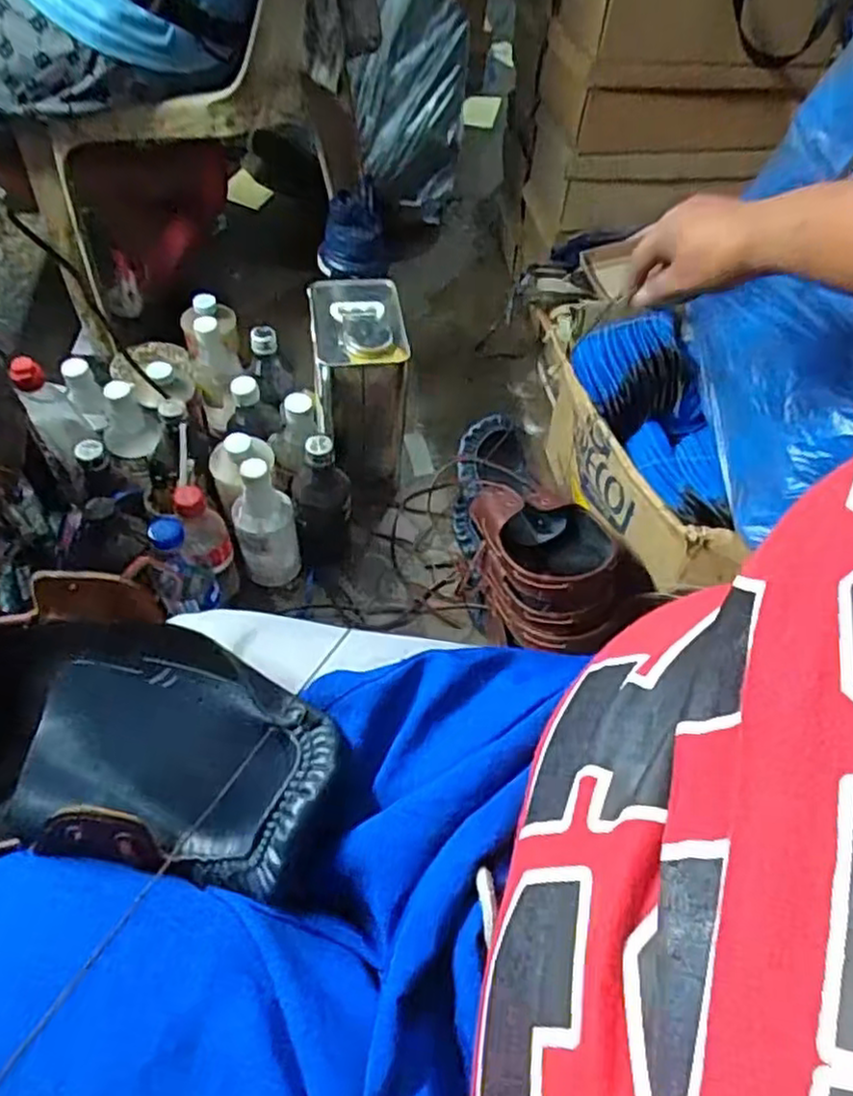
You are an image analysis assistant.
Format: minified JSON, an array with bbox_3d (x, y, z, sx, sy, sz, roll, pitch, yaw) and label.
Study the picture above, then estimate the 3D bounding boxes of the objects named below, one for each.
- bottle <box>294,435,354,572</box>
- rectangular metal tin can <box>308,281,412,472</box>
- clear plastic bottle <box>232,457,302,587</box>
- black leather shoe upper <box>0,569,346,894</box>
[{"bbox_3d":[-0.123,-0.049,0.847,0.064,0.184,0.062,2,55,-3],"label":"bottle"},{"bbox_3d":[-0.085,-0.205,0.940,0.120,0.233,0.157,-5,56,-8],"label":"rectangular metal tin can"},{"bbox_3d":[-0.184,-0.027,0.814,0.067,0.163,0.058,-11,57,-12],"label":"clear plastic bottle"},{"bbox_3d":[-0.157,0.085,0.332,0.233,0.102,0.106,9,55,1],"label":"black leather shoe upper"}]

